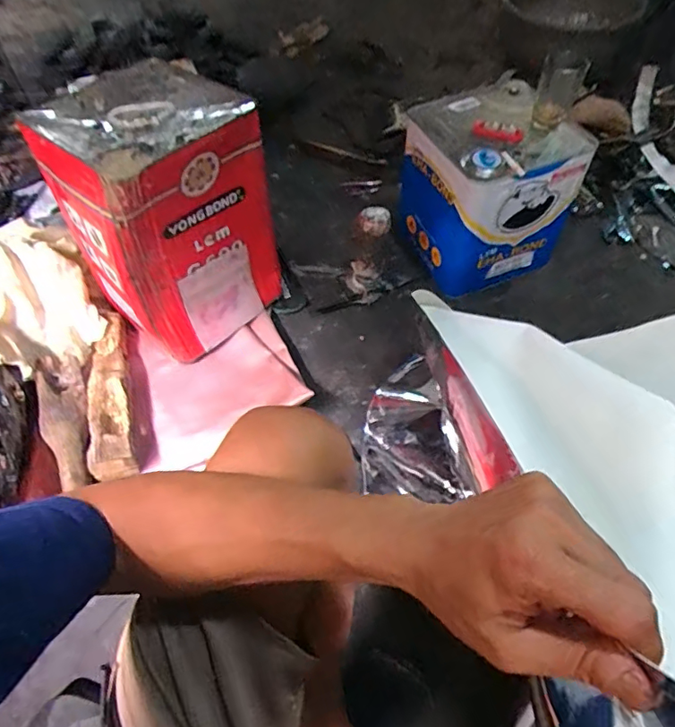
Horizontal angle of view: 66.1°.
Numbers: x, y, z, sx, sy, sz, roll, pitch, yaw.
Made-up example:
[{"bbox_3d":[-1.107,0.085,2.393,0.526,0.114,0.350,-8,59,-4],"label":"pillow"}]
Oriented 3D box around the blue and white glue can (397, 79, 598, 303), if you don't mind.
[{"bbox_3d":[0.260,-0.309,0.944,0.232,0.255,0.234,-21,56,-12],"label":"blue and white glue can"}]

